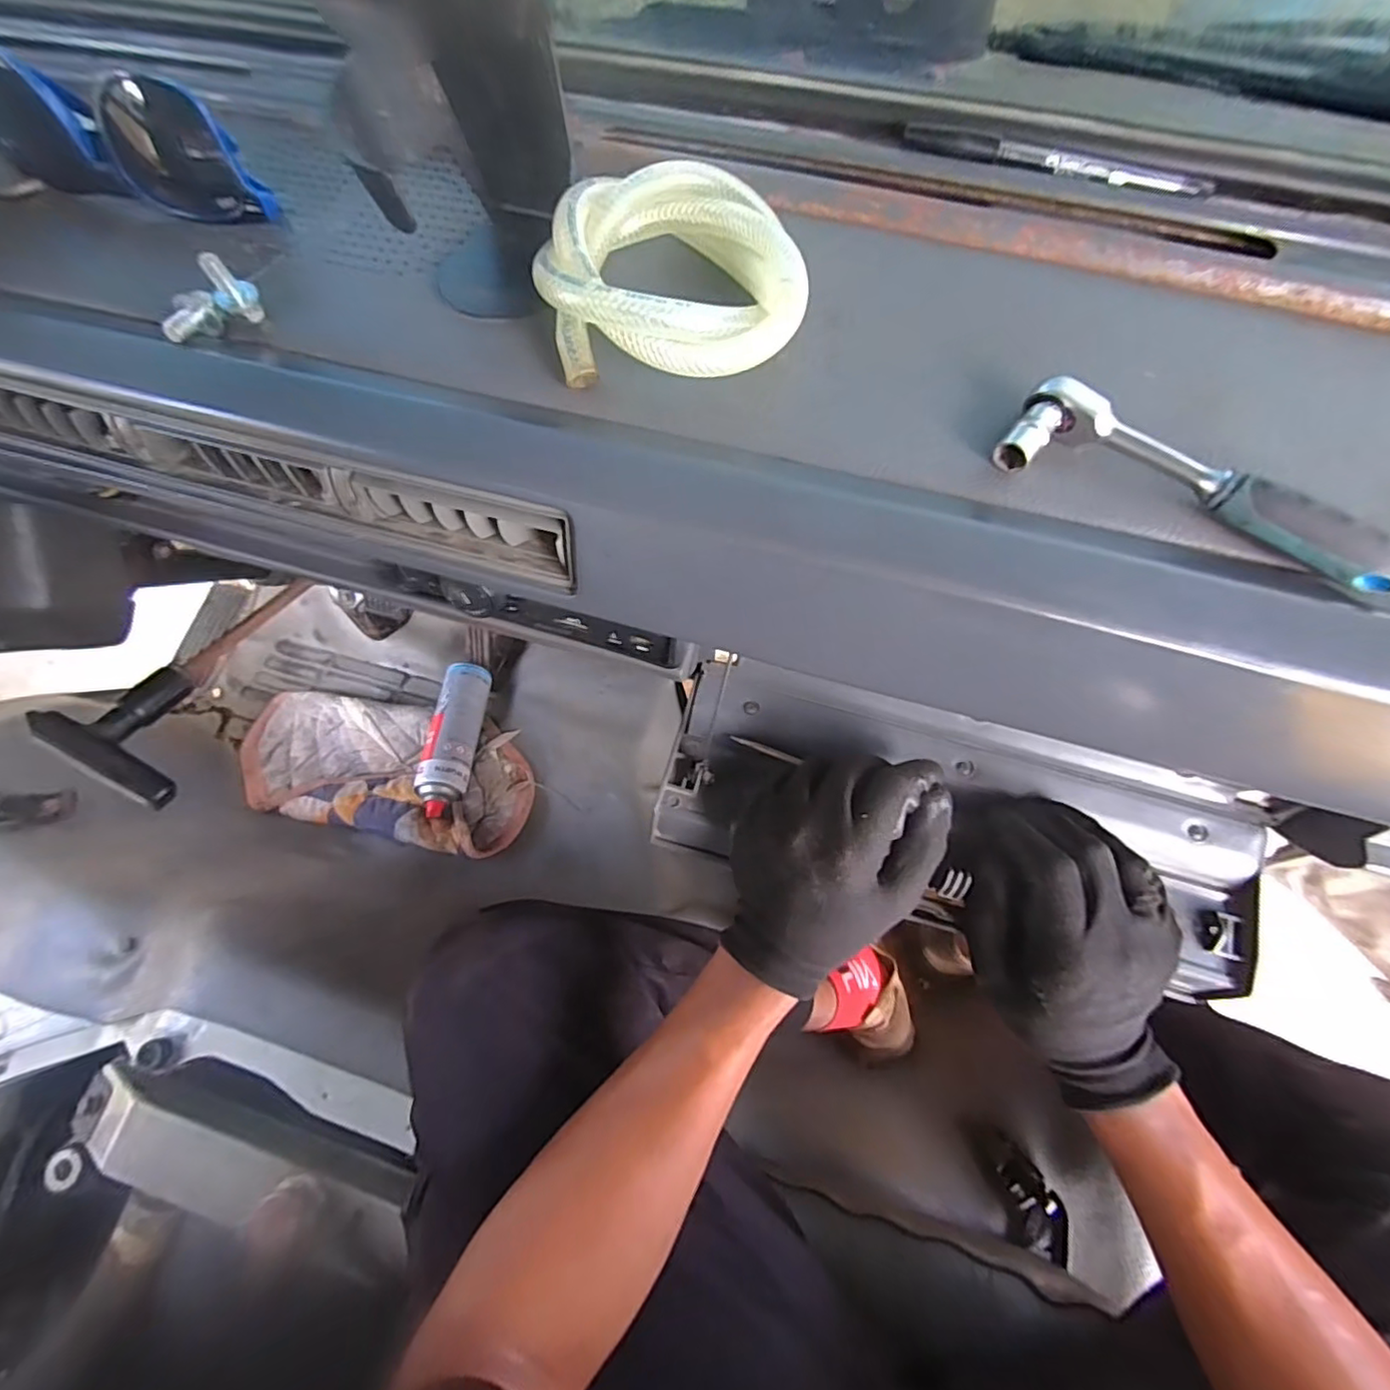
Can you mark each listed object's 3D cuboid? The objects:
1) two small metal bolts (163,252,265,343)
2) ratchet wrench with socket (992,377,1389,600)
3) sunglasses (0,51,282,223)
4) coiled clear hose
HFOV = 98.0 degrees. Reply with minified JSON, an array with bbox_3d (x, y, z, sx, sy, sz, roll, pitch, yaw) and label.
[{"bbox_3d":[-0.213,-0.171,0.261,0.041,0.025,0.014,-40,74,-10],"label":"two small metal bolts"},{"bbox_3d":[0.177,-0.075,0.212,0.129,0.020,0.033,31,75,12],"label":"ratchet wrench with socket"},{"bbox_3d":[-0.277,-0.272,0.291,0.148,0.046,0.046,24,74,10],"label":"sunglasses"},{"bbox_3d":[-0.009,-0.171,0.245,0.100,0.031,0.087,-5,71,1],"label":"coiled clear hose"}]

